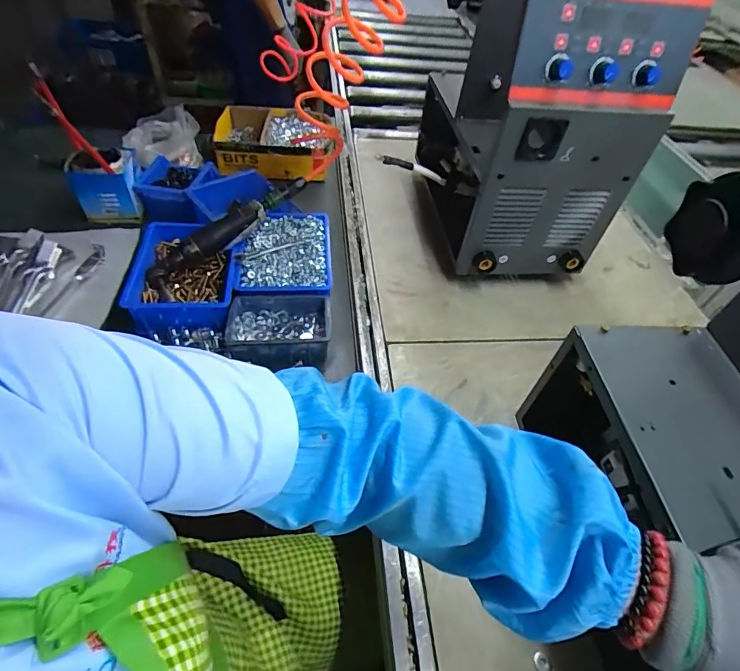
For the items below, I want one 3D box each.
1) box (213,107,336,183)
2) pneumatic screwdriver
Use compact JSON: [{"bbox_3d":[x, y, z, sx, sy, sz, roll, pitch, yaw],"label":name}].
[{"bbox_3d":[-0.221,-0.434,0.972,0.266,0.089,0.180,5,49,-3],"label":"box"},{"bbox_3d":[-0.226,-0.172,0.693,0.290,0.049,0.063,-37,60,-7],"label":"pneumatic screwdriver"}]

